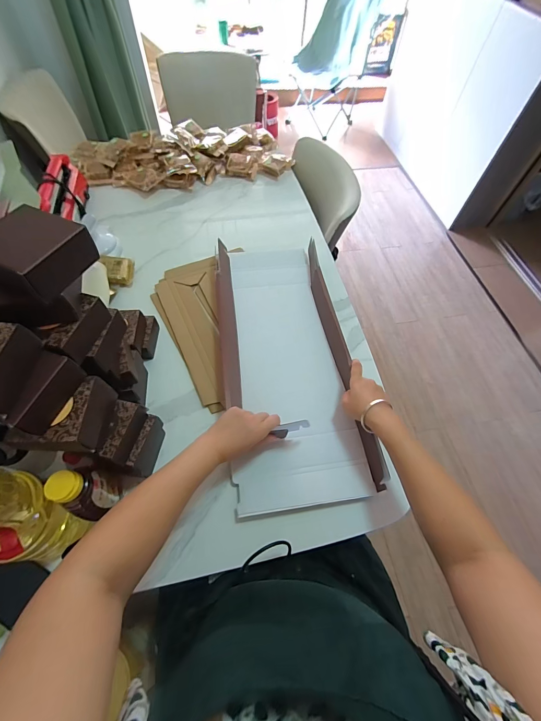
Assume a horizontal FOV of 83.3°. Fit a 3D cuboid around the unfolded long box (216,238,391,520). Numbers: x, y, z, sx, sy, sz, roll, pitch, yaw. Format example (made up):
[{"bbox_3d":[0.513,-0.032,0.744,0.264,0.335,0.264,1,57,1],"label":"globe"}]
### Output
[{"bbox_3d":[0.026,-0.029,0.657,0.254,0.069,0.620,-7,60,-6],"label":"unfolded long box"}]

